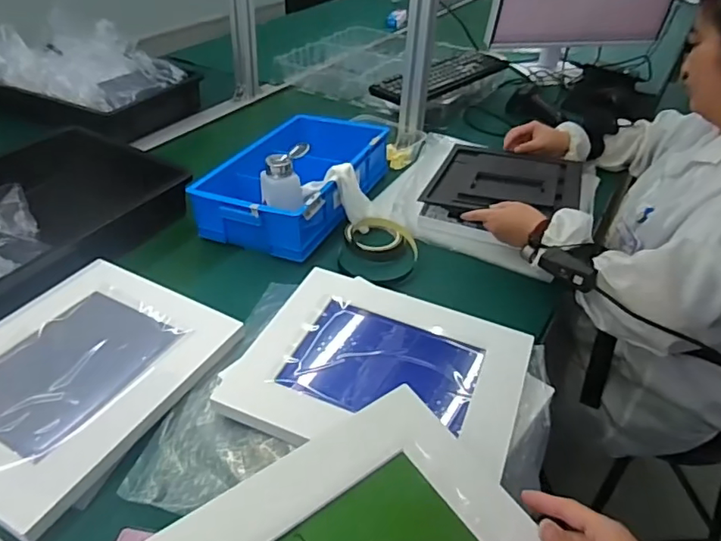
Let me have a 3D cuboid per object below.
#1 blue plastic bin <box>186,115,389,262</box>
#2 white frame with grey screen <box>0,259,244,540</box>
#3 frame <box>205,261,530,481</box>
[{"bbox_3d":[-0.102,-0.165,0.945,0.214,0.088,0.363,18,41,17],"label":"blue plastic bin"},{"bbox_3d":[-0.322,0.114,0.622,0.244,0.032,0.300,21,42,21],"label":"white frame with grey screen"},{"bbox_3d":[0.026,0.115,0.628,0.302,0.020,0.255,19,41,18],"label":"frame"}]

